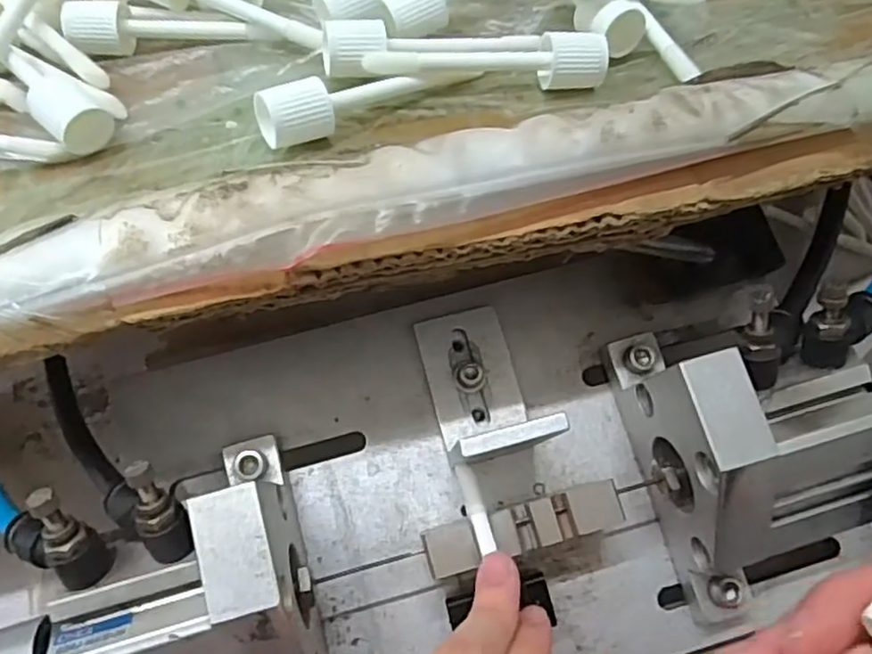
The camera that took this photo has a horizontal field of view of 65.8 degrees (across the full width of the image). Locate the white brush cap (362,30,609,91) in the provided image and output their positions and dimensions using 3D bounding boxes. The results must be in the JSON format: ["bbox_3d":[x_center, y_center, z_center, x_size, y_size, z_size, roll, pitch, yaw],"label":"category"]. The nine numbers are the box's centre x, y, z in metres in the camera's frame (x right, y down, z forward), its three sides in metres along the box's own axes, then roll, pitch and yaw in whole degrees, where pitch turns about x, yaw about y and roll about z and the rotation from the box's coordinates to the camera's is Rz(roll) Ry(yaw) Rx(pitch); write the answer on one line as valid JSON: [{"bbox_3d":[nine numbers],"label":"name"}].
[{"bbox_3d":[0.018,-0.089,0.228,0.081,0.012,0.014,-7,58,-2],"label":"white brush cap"}]

